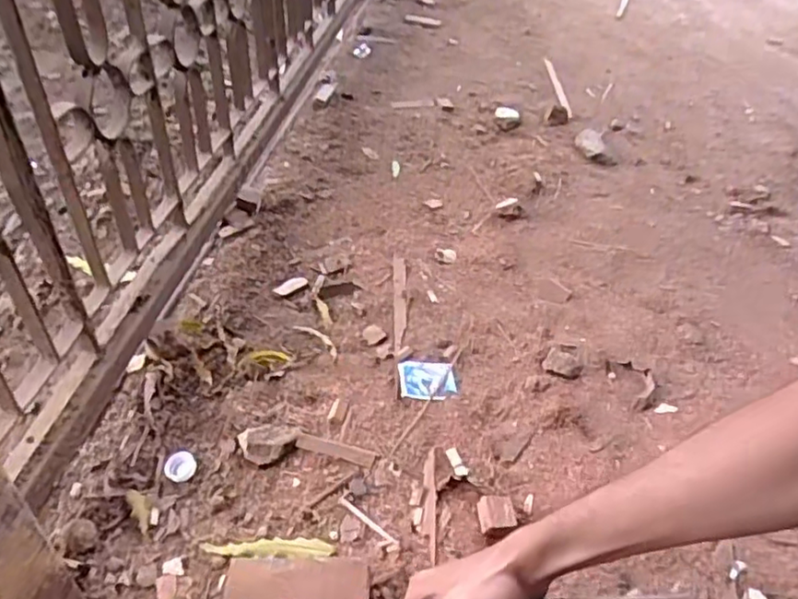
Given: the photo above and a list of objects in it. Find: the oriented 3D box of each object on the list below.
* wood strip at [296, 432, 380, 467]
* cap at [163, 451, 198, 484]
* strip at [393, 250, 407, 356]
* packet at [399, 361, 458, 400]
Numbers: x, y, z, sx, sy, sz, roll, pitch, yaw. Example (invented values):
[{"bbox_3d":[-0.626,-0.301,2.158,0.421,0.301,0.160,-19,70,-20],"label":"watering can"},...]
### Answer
[{"bbox_3d":[-0.067,0.164,0.682,0.089,0.004,0.017,14,59,8],"label":"wood strip"},{"bbox_3d":[-0.230,0.176,0.662,0.032,0.012,0.030,2,42,-1],"label":"cap"},{"bbox_3d":[0.001,0.000,0.872,0.018,0.004,0.195,1,42,-2],"label":"strip"},{"bbox_3d":[0.035,0.096,0.763,0.067,0.007,0.057,-2,42,-6],"label":"packet"}]

